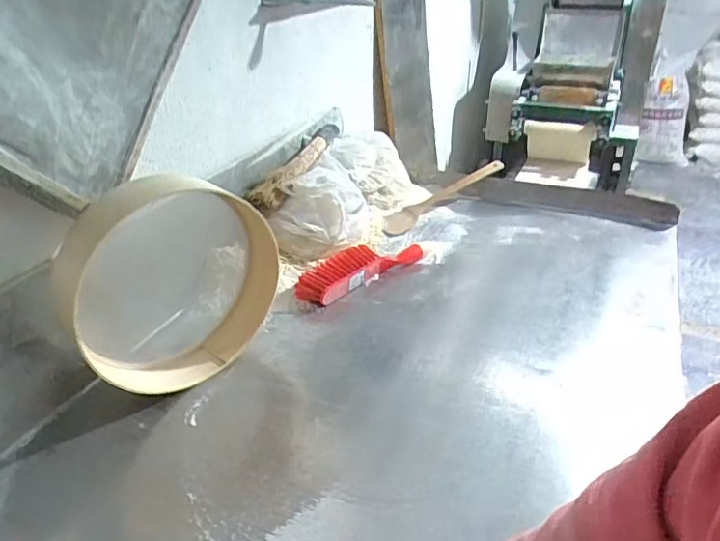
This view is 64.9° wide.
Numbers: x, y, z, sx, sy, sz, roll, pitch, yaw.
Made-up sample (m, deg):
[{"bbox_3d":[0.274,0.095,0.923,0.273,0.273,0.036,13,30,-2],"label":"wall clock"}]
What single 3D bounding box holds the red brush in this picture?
[{"bbox_3d":[0.002,-0.008,1.084,0.291,0.058,0.070,-27,36,-36],"label":"red brush"}]

